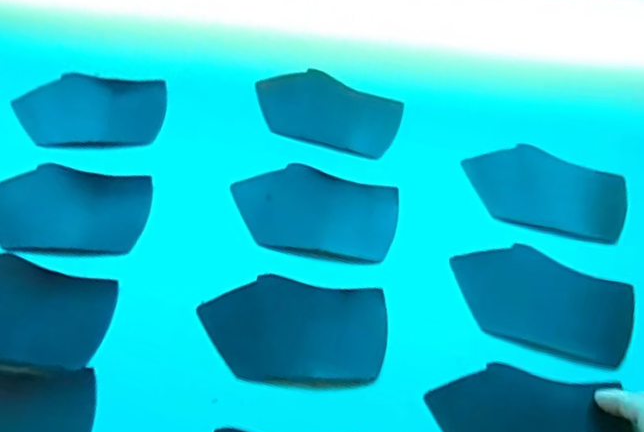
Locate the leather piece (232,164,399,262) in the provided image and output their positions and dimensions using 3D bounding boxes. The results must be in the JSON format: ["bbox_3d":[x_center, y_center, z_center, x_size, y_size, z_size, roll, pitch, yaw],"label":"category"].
[{"bbox_3d":[-0.005,-0.002,0.511,0.126,0.004,0.073,12,63,4],"label":"leather piece"}]

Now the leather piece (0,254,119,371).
[{"bbox_3d":[-0.218,0.070,0.463,0.126,0.008,0.075,12,57,3],"label":"leather piece"}]

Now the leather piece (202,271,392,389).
[{"bbox_3d":[-0.019,0.082,0.463,0.127,0.010,0.075,6,57,2],"label":"leather piece"}]

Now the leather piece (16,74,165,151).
[{"bbox_3d":[-0.202,-0.089,0.562,0.124,0.012,0.076,4,57,0],"label":"leather piece"}]

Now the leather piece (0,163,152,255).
[{"bbox_3d":[-0.202,-0.005,0.509,0.126,0.008,0.072,2,57,-1],"label":"leather piece"}]

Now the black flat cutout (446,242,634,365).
[{"bbox_3d":[0.163,0.063,0.479,0.128,0.004,0.071,17,67,8],"label":"black flat cutout"}]

